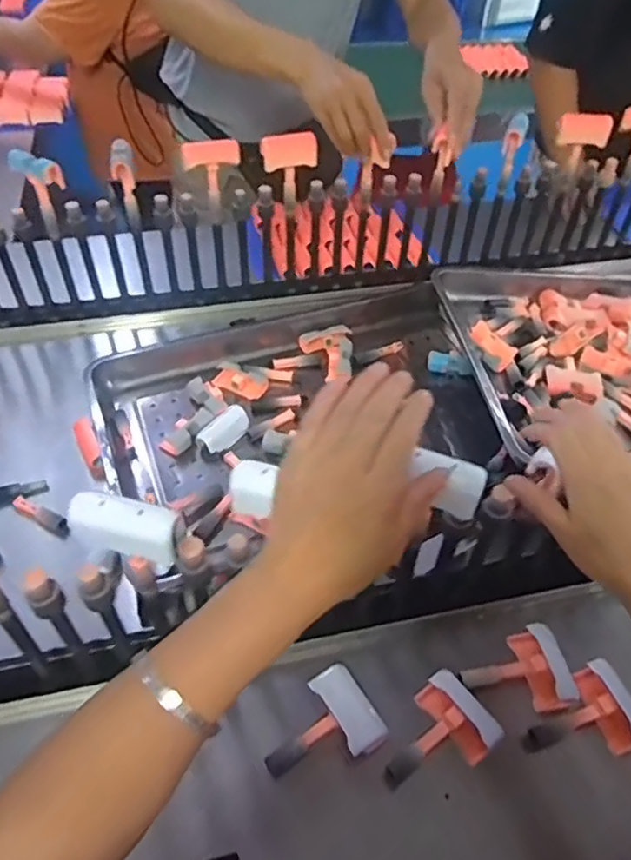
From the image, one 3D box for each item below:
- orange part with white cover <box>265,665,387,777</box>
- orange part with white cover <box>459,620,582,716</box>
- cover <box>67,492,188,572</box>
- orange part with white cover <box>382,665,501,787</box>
[{"bbox_3d":[0.004,0.270,0.556,0.105,0.030,0.079,-28,55,-23],"label":"orange part with white cover"},{"bbox_3d":[0.190,0.233,0.595,0.103,0.029,0.075,-8,49,-8],"label":"orange part with white cover"},{"bbox_3d":[-0.133,0.068,0.432,0.081,0.026,0.033,20,49,-4],"label":"cover"},{"bbox_3d":[0.103,0.273,0.545,0.109,0.029,0.073,-30,56,-25],"label":"orange part with white cover"}]

